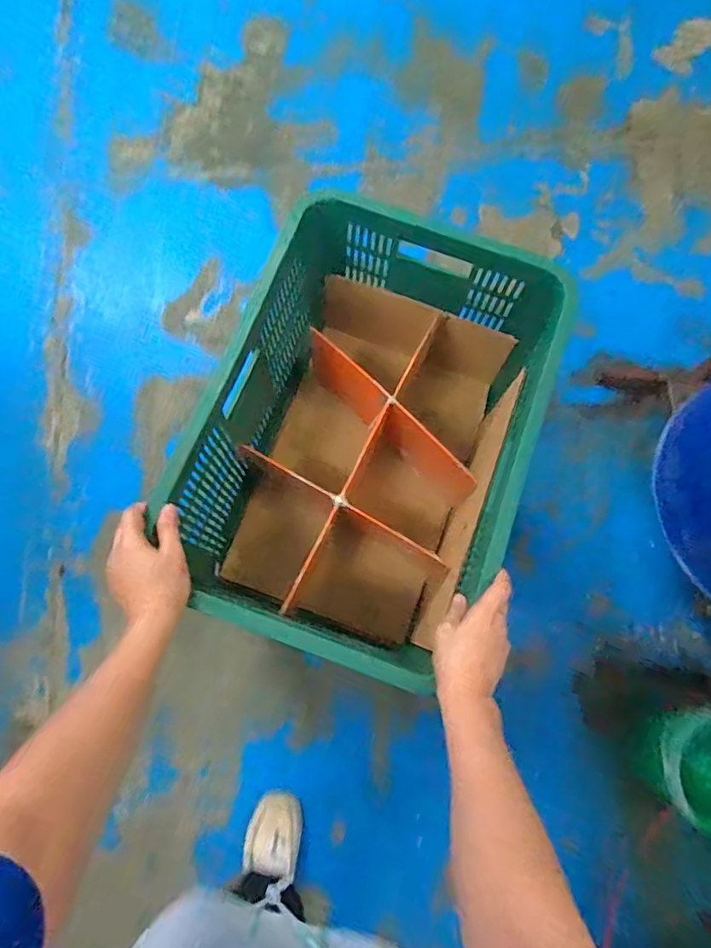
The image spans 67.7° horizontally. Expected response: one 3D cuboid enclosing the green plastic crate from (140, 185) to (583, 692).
[{"bbox_3d":[0.015,-0.046,0.739,0.343,0.312,0.522,21,77,3],"label":"green plastic crate"}]

